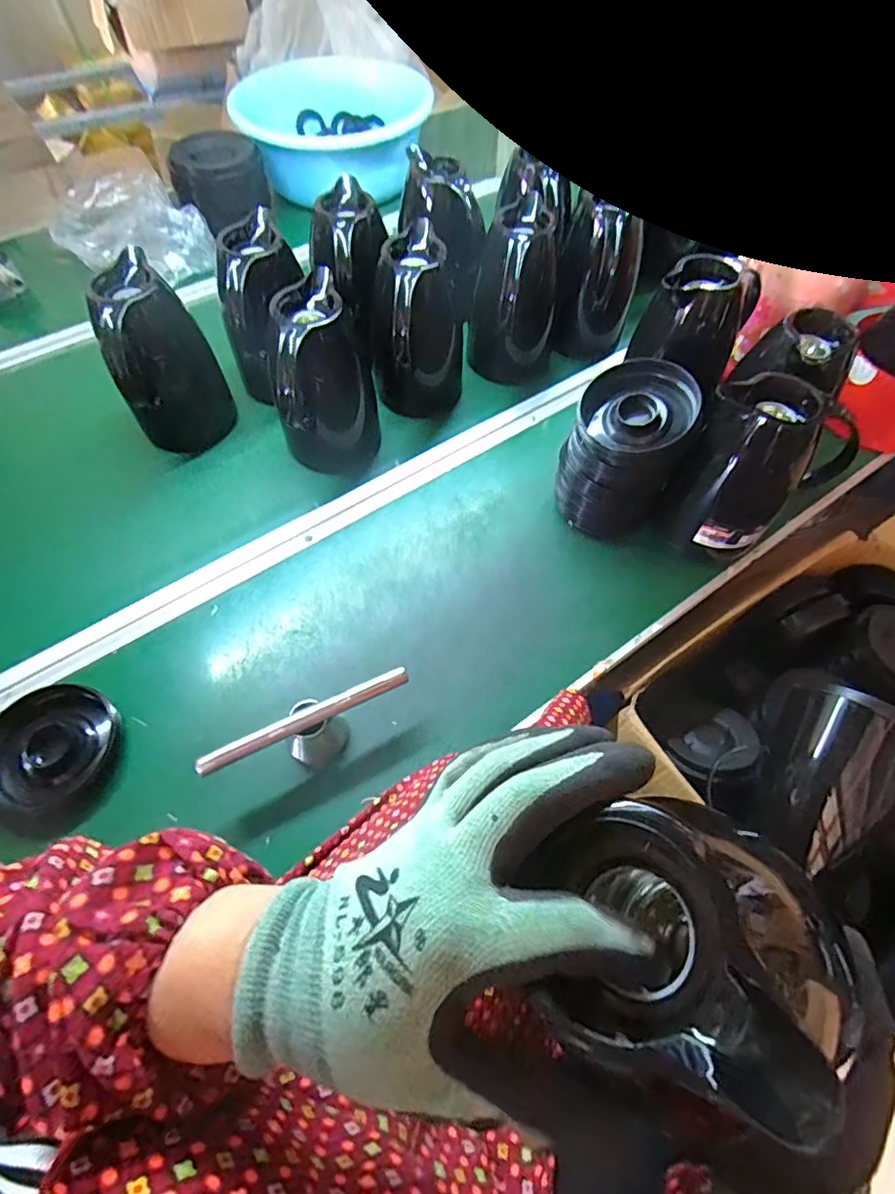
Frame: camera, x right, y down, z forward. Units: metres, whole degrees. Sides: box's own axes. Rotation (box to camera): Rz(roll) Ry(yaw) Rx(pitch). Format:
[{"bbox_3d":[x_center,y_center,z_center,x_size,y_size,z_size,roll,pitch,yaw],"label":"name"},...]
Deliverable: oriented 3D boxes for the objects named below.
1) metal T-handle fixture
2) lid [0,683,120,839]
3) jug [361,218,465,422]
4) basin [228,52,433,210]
[{"bbox_3d":[-0.127,0.131,0.529,0.201,0.071,0.042,-27,64,-15],"label":"metal T-handle fixture"},{"bbox_3d":[-0.386,0.148,0.525,0.123,0.028,0.128,0,60,0],"label":"lid"},{"bbox_3d":[-0.041,-0.345,0.724,0.136,0.192,0.137,-5,60,-3],"label":"jug"},{"bbox_3d":[-0.230,-0.916,1.076,0.340,0.134,0.355,0,60,0],"label":"basin"}]

